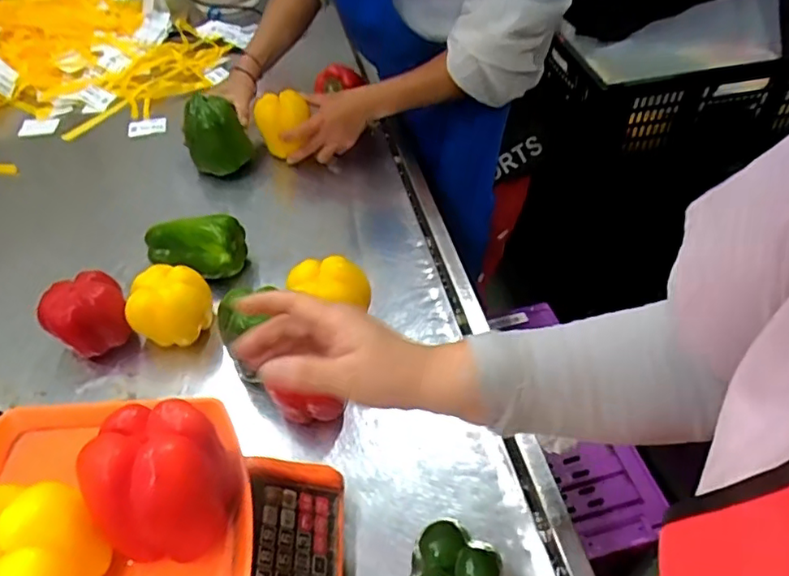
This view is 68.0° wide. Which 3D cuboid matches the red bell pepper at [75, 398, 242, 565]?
[{"bbox_3d":[-0.151,0.127,0.386,0.070,0.087,0.080,9,48,10],"label":"red bell pepper"}]

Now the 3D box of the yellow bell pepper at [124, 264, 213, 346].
[{"bbox_3d":[-0.251,0.027,0.663,0.075,0.088,0.070,-1,47,1],"label":"yellow bell pepper"}]

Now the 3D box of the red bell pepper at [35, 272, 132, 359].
[{"bbox_3d":[-0.338,0.034,0.651,0.079,0.080,0.067,-28,52,-23],"label":"red bell pepper"}]

